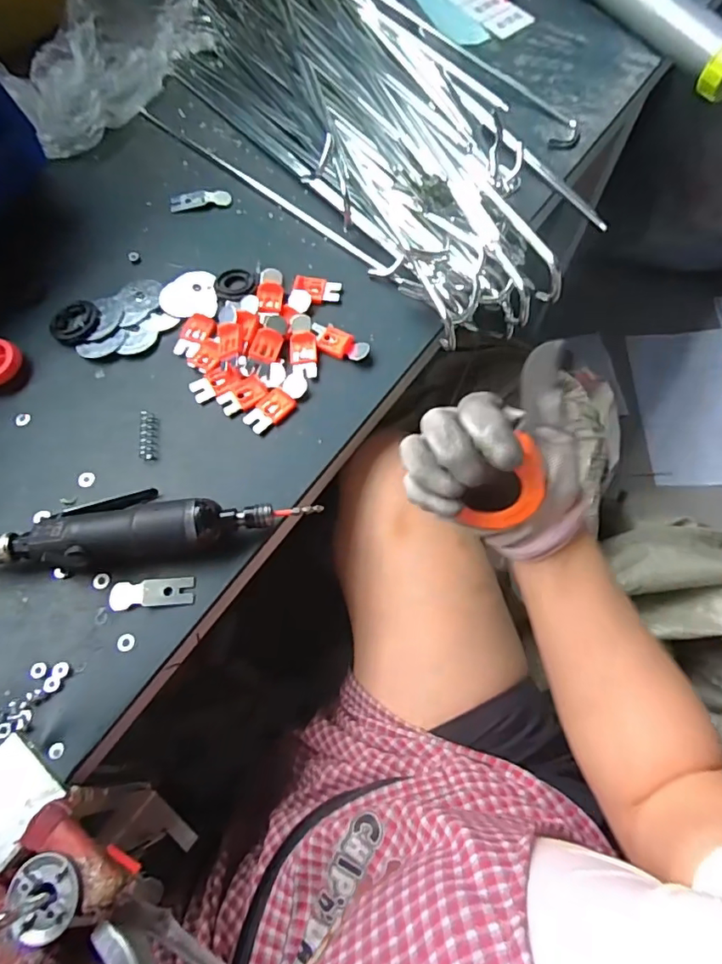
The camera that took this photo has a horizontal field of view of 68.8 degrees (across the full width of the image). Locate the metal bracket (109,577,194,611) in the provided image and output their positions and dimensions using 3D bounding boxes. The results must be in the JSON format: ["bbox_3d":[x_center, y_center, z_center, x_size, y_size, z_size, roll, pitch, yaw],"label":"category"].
[{"bbox_3d":[-0.164,0.086,0.410,0.065,0.005,0.022,-4,68,0],"label":"metal bracket"}]

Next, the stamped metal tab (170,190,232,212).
[{"bbox_3d":[-0.170,-0.299,0.558,0.062,0.006,0.023,-12,69,-4],"label":"stamped metal tab"}]

